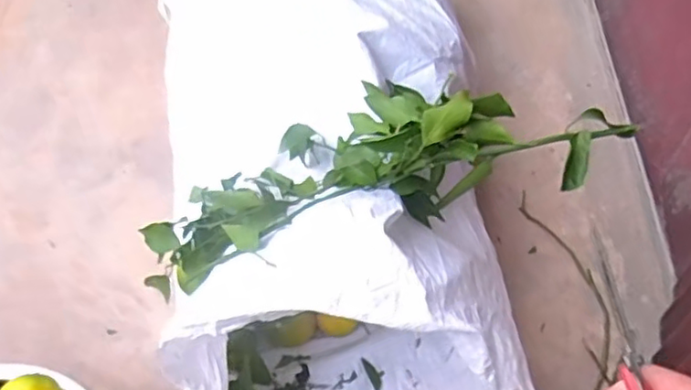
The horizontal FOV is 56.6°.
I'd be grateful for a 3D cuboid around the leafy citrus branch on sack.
[{"bbox_3d":[0.006,-0.027,0.642,0.448,0.125,0.186,-18,53,18],"label":"leafy citrus branch on sack"}]

